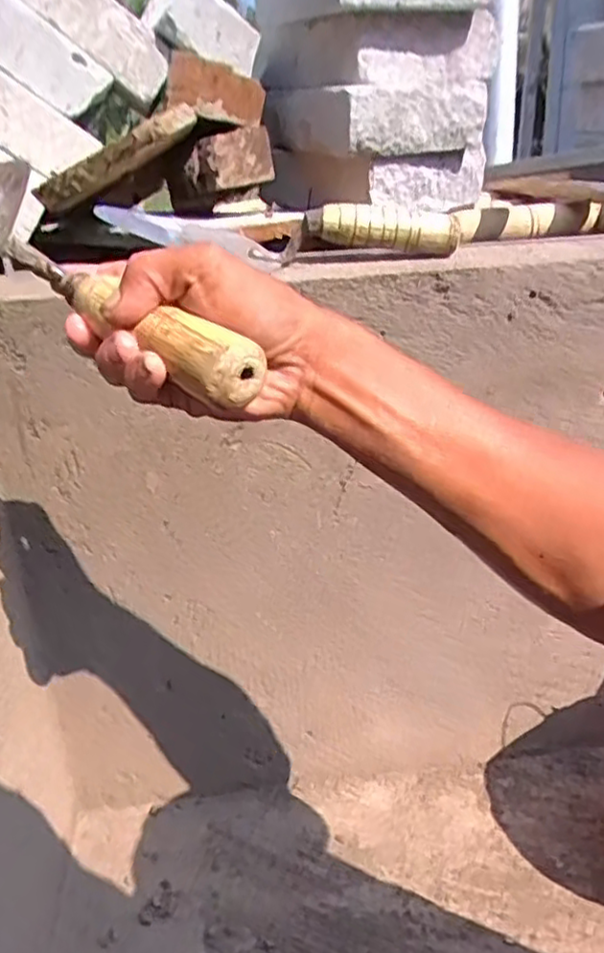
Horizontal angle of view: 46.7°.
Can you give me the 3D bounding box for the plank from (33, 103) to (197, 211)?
[{"bbox_3d":[-0.176,-0.306,0.671,0.175,0.035,0.031,-43,41,-23],"label":"plank"}]

